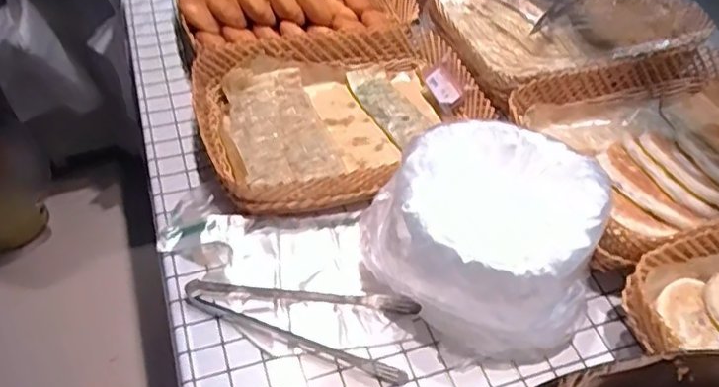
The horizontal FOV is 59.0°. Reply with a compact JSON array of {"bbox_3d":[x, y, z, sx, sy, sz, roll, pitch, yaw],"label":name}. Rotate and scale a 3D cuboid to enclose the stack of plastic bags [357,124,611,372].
[{"bbox_3d":[0.136,0.062,0.738,0.232,0.202,0.210,-5,48,-9],"label":"stack of plastic bags"}]

